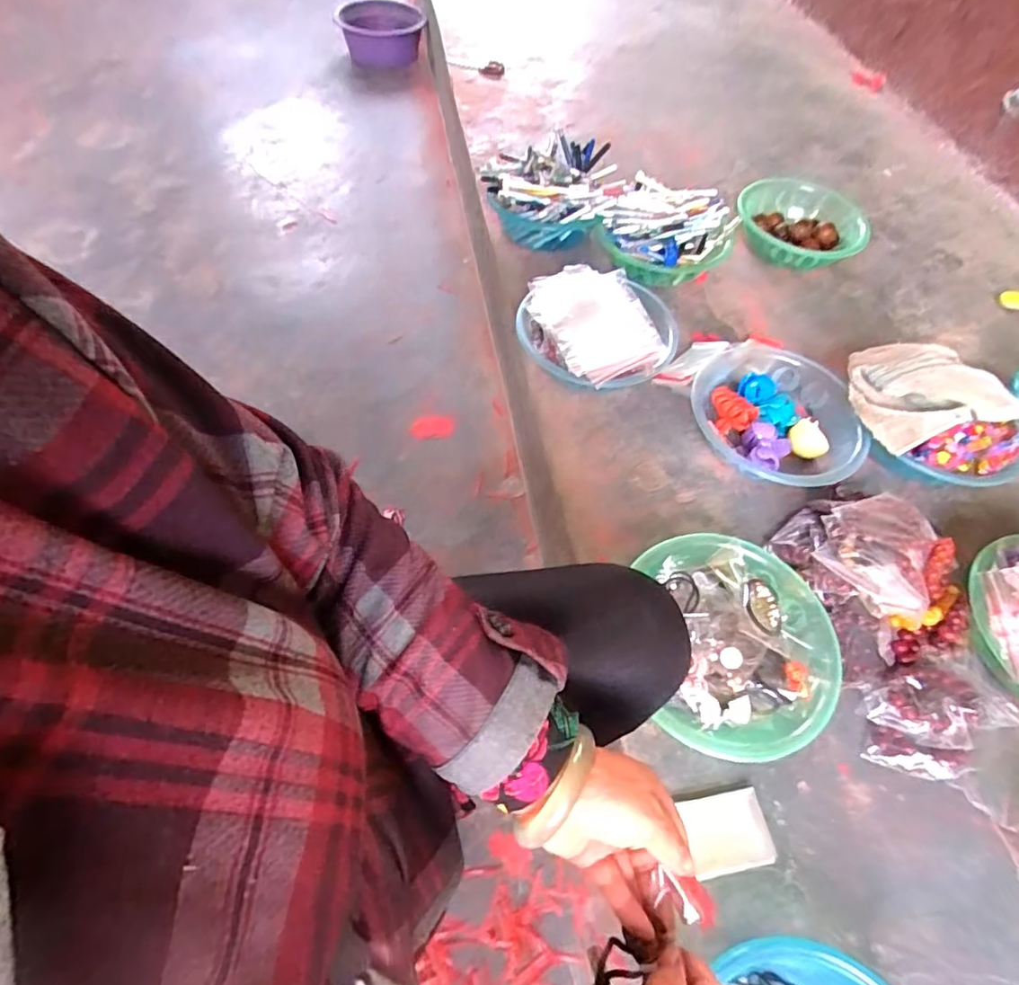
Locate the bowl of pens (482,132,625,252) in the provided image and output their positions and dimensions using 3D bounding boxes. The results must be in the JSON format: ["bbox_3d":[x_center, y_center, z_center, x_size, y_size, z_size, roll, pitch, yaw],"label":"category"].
[{"bbox_3d":[0.072,-0.556,1.047,0.226,0.131,0.228,-4,58,-7],"label":"bowl of pens"}]

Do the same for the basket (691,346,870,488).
[{"bbox_3d":[0.379,-0.111,0.811,0.226,0.069,0.222,2,58,-3],"label":"basket"}]

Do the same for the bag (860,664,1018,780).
[{"bbox_3d":[0.470,0.245,0.613,0.172,0.046,0.110,-14,60,-13],"label":"bag"}]

